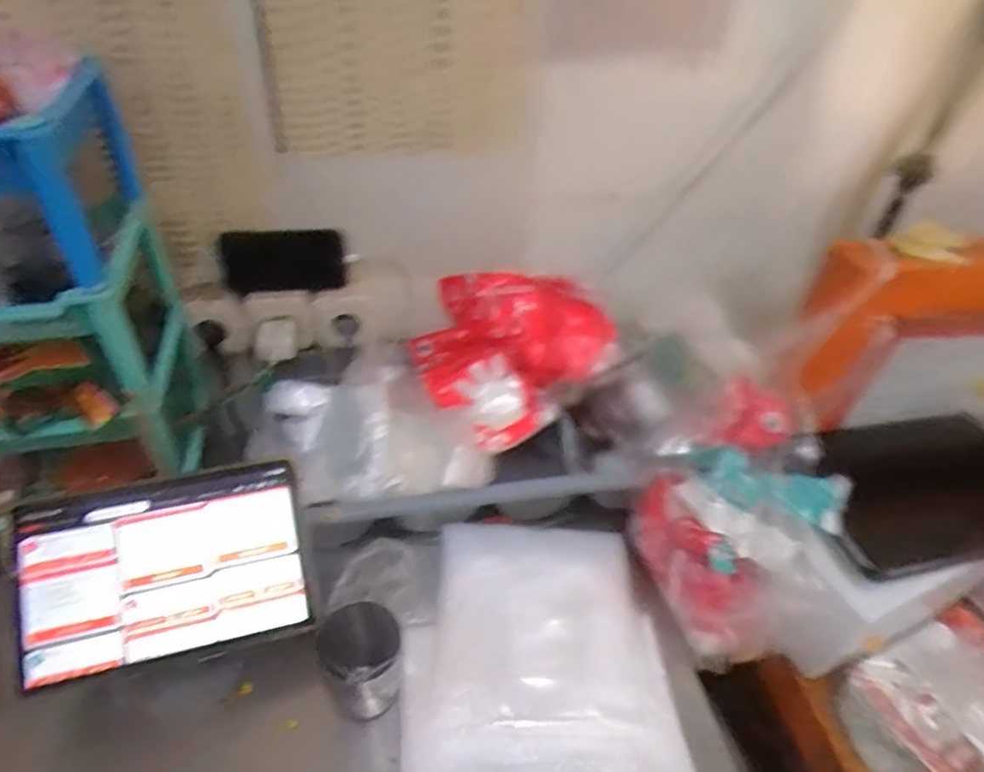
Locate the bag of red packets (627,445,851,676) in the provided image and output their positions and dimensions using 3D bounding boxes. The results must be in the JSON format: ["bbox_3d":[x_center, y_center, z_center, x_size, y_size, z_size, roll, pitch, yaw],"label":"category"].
[{"bbox_3d":[0.223,0.163,0.630,0.169,0.182,0.112,17,43,12],"label":"bag of red packets"}]

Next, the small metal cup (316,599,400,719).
[{"bbox_3d":[-0.117,0.247,0.581,0.066,0.086,0.061,4,42,-3],"label":"small metal cup"}]

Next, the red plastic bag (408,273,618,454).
[{"bbox_3d":[0.019,-0.054,0.868,0.230,0.100,0.284,28,46,22],"label":"red plastic bag"}]

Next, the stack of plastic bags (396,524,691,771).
[{"bbox_3d":[0.044,0.293,0.622,0.266,0.039,0.361,-1,42,-9],"label":"stack of plastic bags"}]

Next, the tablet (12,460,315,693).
[{"bbox_3d":[-0.309,0.169,0.600,0.247,0.009,0.164,-10,71,-13],"label":"tablet"}]

